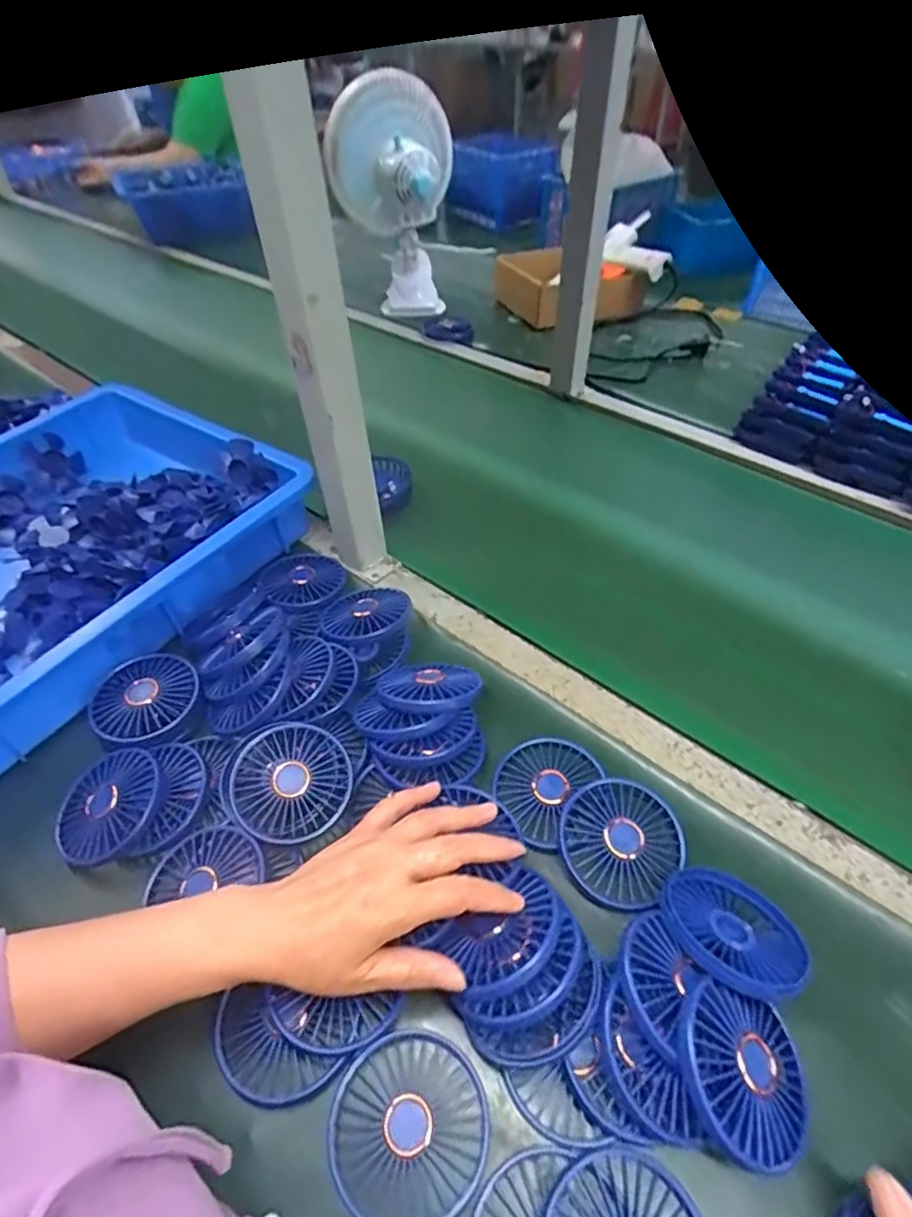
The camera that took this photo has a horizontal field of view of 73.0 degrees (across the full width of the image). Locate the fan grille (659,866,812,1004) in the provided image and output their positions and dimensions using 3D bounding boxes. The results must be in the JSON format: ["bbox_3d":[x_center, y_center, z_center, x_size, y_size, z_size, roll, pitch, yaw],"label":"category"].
[{"bbox_3d":[0.176,0.199,0.387,0.076,0.011,0.085,-11,35,-29],"label":"fan grille"}]

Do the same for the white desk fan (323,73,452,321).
[{"bbox_3d":[-0.102,-0.693,1.057,0.215,0.312,0.159,-4,46,0],"label":"white desk fan"}]

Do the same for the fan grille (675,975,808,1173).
[{"bbox_3d":[0.157,0.250,0.333,0.083,0.011,0.082,17,50,-21],"label":"fan grille"}]

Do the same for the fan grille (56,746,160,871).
[{"bbox_3d":[-0.268,0.151,0.474,0.079,0.013,0.086,-9,53,13],"label":"fan grille"}]

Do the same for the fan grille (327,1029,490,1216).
[{"bbox_3d":[-0.027,0.292,0.347,0.087,0.024,0.084,-2,46,2],"label":"fan grille"}]

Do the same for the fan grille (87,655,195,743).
[{"bbox_3d":[-0.258,0.075,0.513,0.081,0.019,0.076,-2,46,2],"label":"fan grille"}]

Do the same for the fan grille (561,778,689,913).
[{"bbox_3d":[0.117,0.165,0.439,0.086,0.018,0.081,-35,53,-26],"label":"fan grille"}]

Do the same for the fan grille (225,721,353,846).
[{"bbox_3d":[-0.127,0.131,0.468,0.090,0.020,0.090,0,61,1],"label":"fan grille"}]

